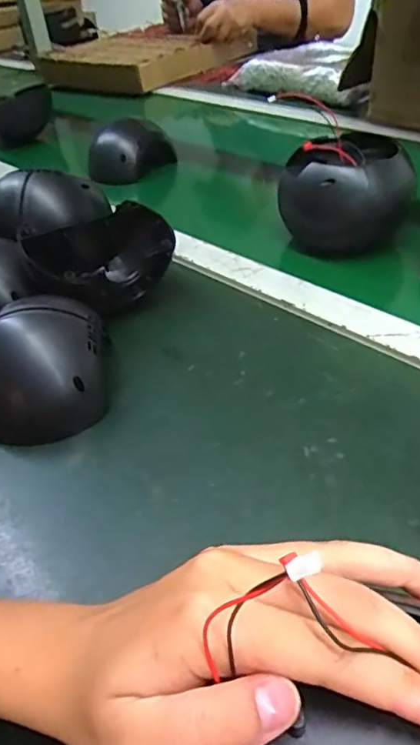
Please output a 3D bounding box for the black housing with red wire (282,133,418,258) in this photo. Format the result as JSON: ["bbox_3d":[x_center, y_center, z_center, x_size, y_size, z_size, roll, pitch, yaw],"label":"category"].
[{"bbox_3d":[0.142,-0.188,0.557,0.121,0.090,0.129,8,42,16],"label":"black housing with red wire"}]

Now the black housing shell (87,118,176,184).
[{"bbox_3d":[-0.111,-0.310,0.755,0.117,0.064,0.076,-12,41,-7],"label":"black housing shell"}]

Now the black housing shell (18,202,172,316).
[{"bbox_3d":[-0.092,-0.096,0.492,0.132,0.067,0.084,-25,44,-22],"label":"black housing shell"}]

